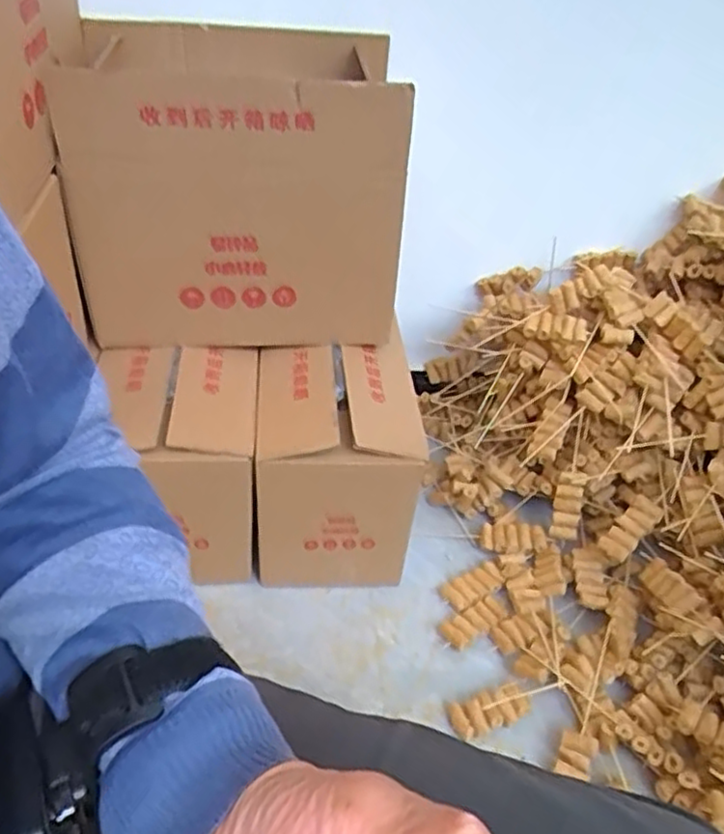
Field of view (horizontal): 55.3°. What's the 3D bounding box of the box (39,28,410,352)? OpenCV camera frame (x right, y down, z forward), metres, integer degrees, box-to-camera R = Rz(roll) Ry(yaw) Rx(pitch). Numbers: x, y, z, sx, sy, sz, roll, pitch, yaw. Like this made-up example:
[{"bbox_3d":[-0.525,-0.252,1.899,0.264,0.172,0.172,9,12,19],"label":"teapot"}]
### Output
[{"bbox_3d":[-0.140,-0.271,0.833,0.373,0.303,0.213,1,41,-8],"label":"box"}]

